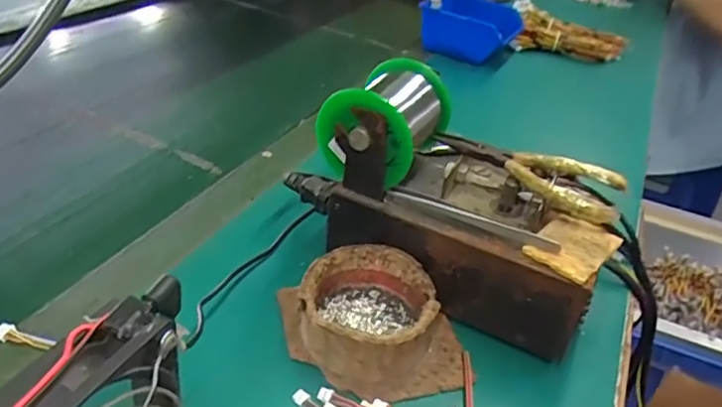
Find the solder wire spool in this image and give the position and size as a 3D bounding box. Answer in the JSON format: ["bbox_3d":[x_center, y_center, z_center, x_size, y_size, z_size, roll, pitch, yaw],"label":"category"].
[{"bbox_3d":[0.019,-0.062,0.402,0.067,0.060,0.082,23,37,19],"label":"solder wire spool"}]

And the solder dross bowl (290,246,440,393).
[{"bbox_3d":[0.004,0.068,0.366,0.081,0.041,0.082,5,34,-3],"label":"solder dross bowl"}]

